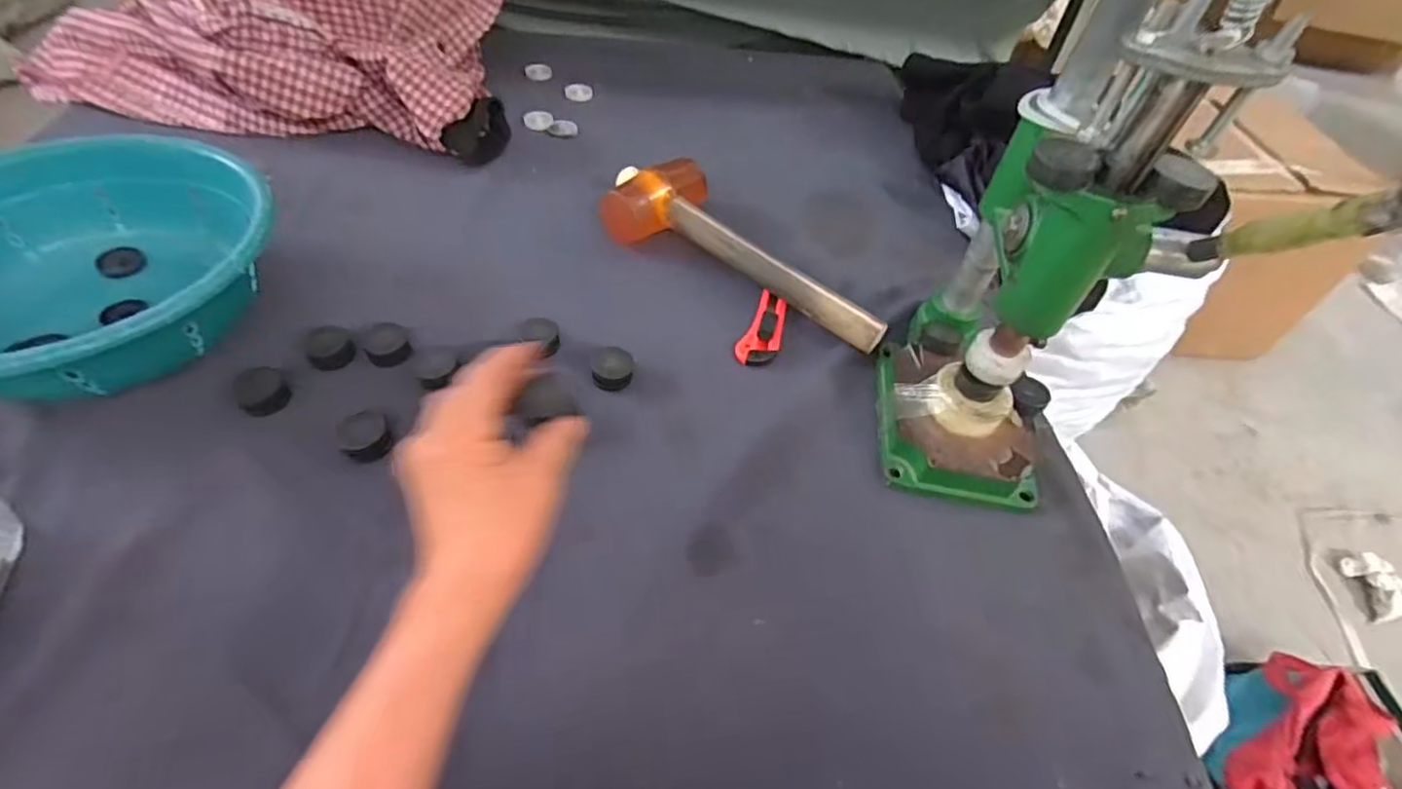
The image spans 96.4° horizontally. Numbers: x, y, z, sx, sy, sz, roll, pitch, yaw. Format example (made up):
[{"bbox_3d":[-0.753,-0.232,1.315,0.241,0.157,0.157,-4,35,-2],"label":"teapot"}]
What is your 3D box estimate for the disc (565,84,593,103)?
[{"bbox_3d":[-0.156,-0.386,0.803,0.034,0.009,0.037,-6,51,-8],"label":"disc"}]

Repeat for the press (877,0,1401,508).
[{"bbox_3d":[0.238,-0.087,0.358,0.115,0.392,0.246,2,46,-12],"label":"press"}]

